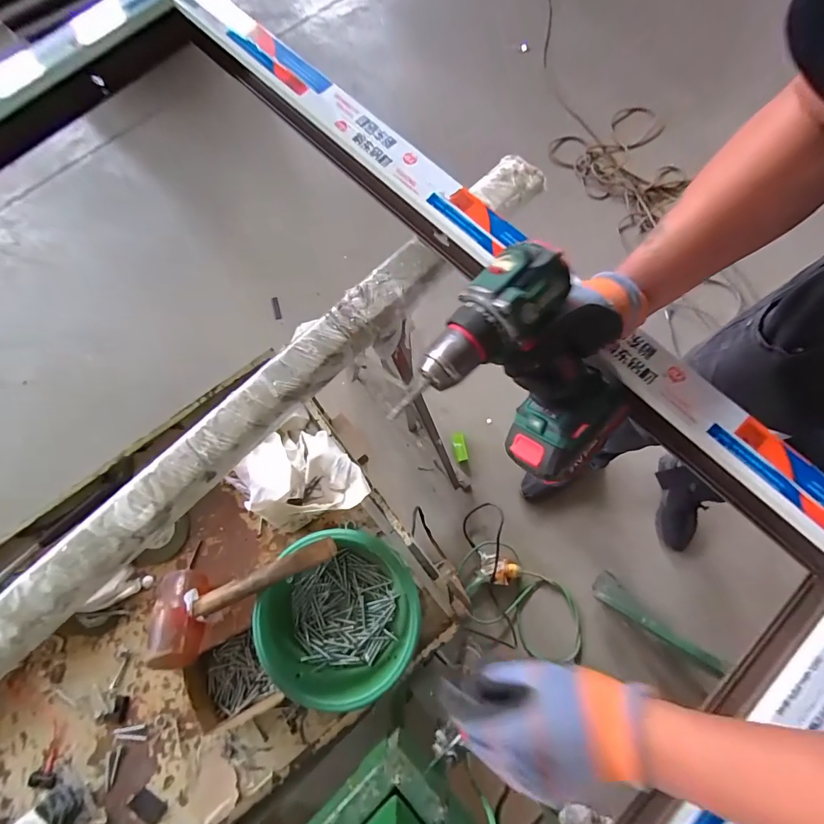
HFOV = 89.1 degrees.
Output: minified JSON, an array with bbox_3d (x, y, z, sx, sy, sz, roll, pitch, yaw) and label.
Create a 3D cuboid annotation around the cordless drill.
[{"bbox_3d":[0.102,-0.015,0.374,0.075,0.216,0.156,26,74,43],"label":"cordless drill"}]

